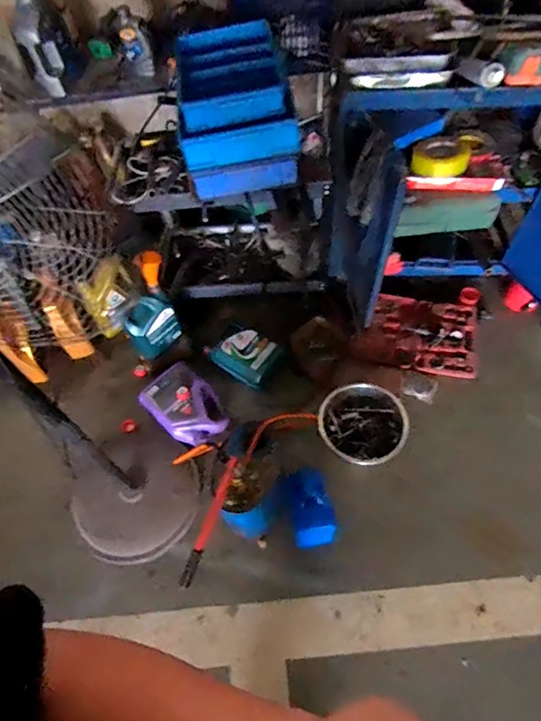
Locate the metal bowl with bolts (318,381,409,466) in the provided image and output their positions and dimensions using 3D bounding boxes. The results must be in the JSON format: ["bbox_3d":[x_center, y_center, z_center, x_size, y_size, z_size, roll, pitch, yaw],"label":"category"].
[{"bbox_3d":[0.300,0.194,1.459,0.269,0.053,0.275,-2,58,3],"label":"metal bowl with bolts"}]

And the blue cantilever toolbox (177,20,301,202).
[{"bbox_3d":[-0.118,-0.716,1.306,0.293,0.253,0.408,-14,58,-4],"label":"blue cantilever toolbox"}]

